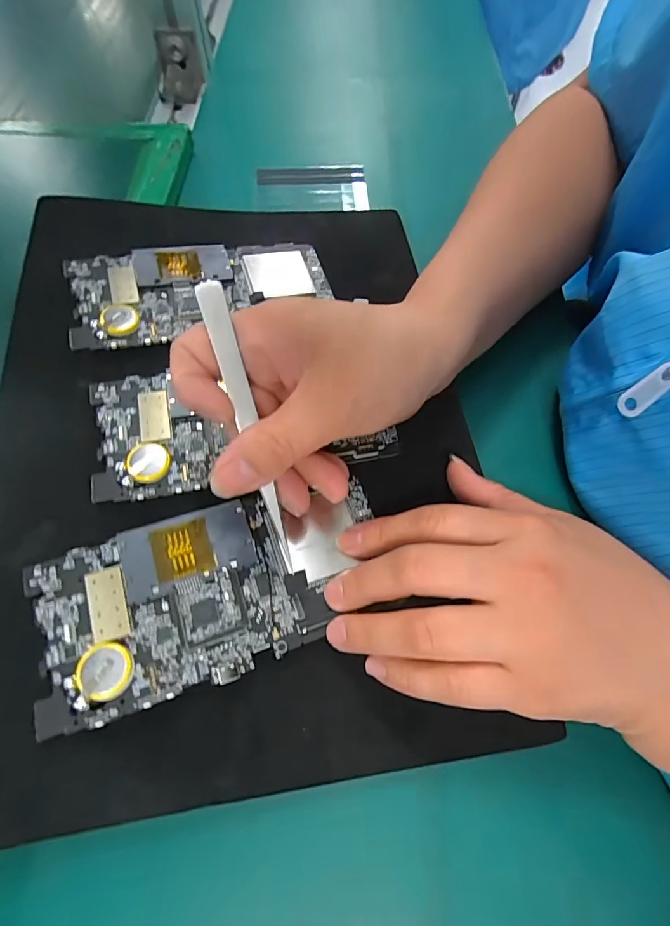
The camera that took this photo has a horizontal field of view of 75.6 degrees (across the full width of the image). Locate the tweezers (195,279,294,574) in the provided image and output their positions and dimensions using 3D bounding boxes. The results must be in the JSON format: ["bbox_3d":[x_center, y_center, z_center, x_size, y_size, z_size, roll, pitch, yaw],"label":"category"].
[{"bbox_3d":[-0.036,-0.017,0.179,0.010,0.004,0.116,-16,96,-9],"label":"tweezers"}]

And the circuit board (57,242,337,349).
[{"bbox_3d":[-0.080,-0.108,0.270,0.154,0.006,0.071,-12,70,-17],"label":"circuit board"}]

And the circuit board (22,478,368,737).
[{"bbox_3d":[-0.050,0.054,0.193,0.150,0.012,0.073,-15,69,-16],"label":"circuit board"}]

